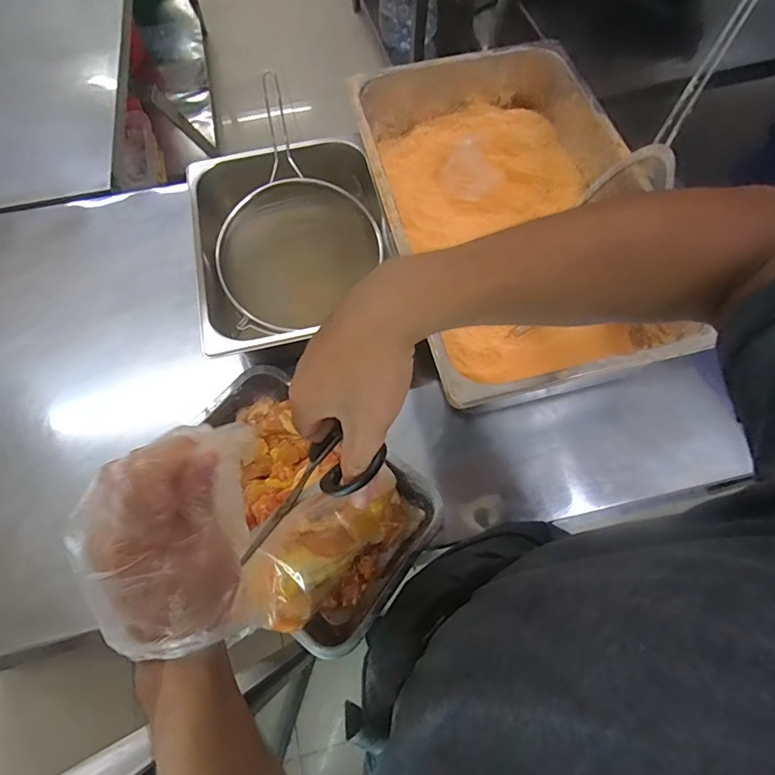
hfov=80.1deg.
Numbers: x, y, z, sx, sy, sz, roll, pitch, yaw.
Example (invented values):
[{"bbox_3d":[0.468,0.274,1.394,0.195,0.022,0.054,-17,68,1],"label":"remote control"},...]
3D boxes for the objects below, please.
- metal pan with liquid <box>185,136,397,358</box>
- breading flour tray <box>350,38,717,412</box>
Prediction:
[{"bbox_3d":[-0.130,-0.192,0.646,0.256,0.094,0.309,-14,67,-5],"label":"metal pan with liquid"},{"bbox_3d":[0.152,-0.220,0.638,0.318,0.153,0.514,-13,67,-4],"label":"breading flour tray"}]

